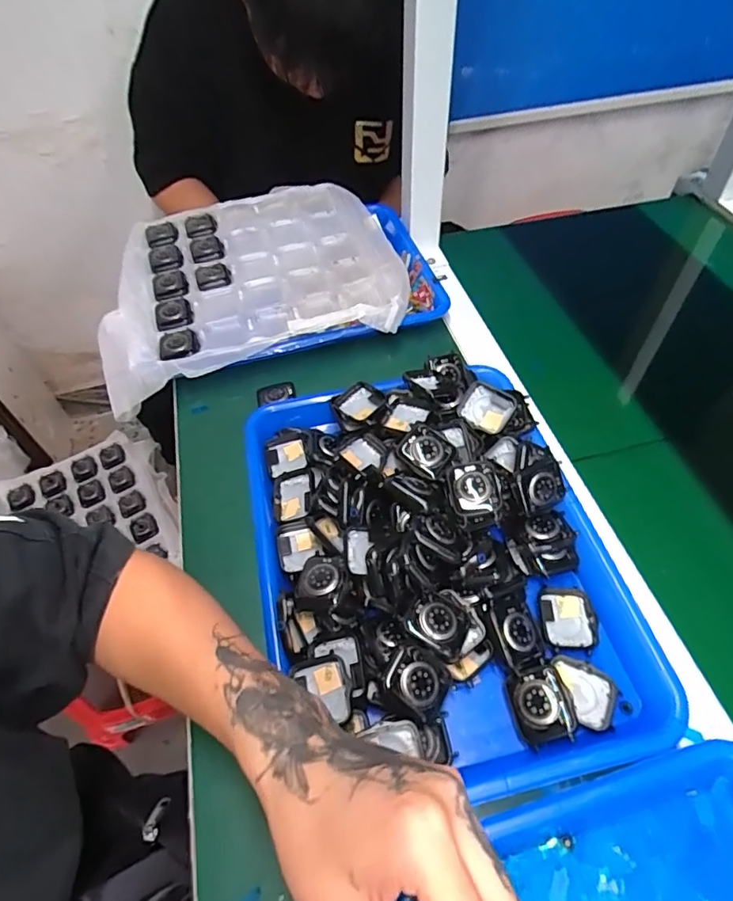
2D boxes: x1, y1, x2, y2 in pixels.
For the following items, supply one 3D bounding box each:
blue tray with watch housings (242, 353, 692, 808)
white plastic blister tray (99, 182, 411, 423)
[{"bbox_3d":[0.046,0.064,0.389,0.253,0.056,0.324,-12,54,-5],"label":"blue tray with watch housings"},{"bbox_3d":[-0.140,-0.202,0.606,0.349,0.037,0.309,-20,55,-10],"label":"white plastic blister tray"}]

